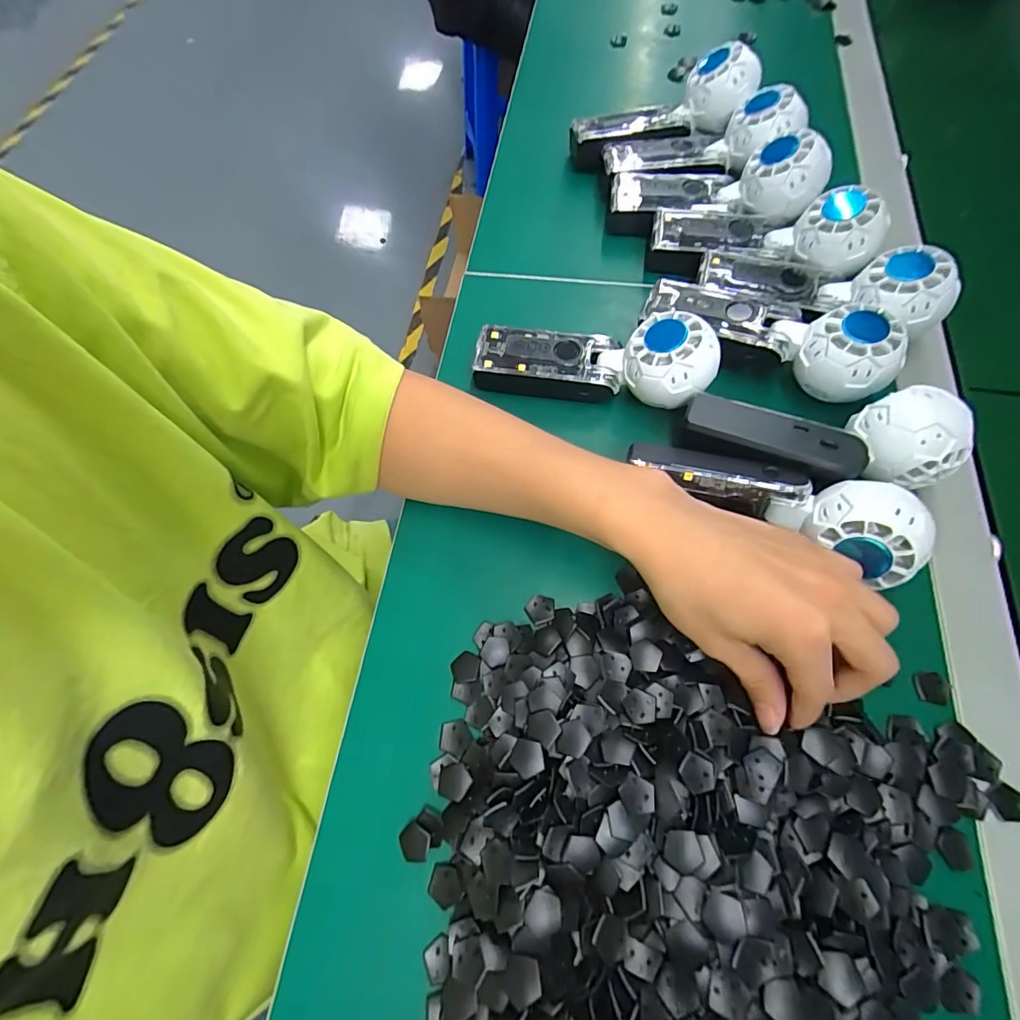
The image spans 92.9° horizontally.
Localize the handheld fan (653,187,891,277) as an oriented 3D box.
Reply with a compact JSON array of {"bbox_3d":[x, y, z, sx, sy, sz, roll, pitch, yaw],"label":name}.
[{"bbox_3d":[0.197,-0.222,0.374,0.162,0.038,0.055,12,68,8],"label":"handheld fan"}]

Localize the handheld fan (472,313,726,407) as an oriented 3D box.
[{"bbox_3d":[0.056,-0.112,0.345,0.168,0.051,0.056,12,68,8],"label":"handheld fan"}]

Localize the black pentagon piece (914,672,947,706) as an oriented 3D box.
[{"bbox_3d":[0.243,0.103,0.280,0.015,0.004,0.016,4,67,5],"label":"black pentagon piece"}]

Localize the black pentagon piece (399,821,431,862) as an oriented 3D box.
[{"bbox_3d":[-0.052,0.181,0.264,0.018,0.004,0.017,35,73,16],"label":"black pentagon piece"}]

